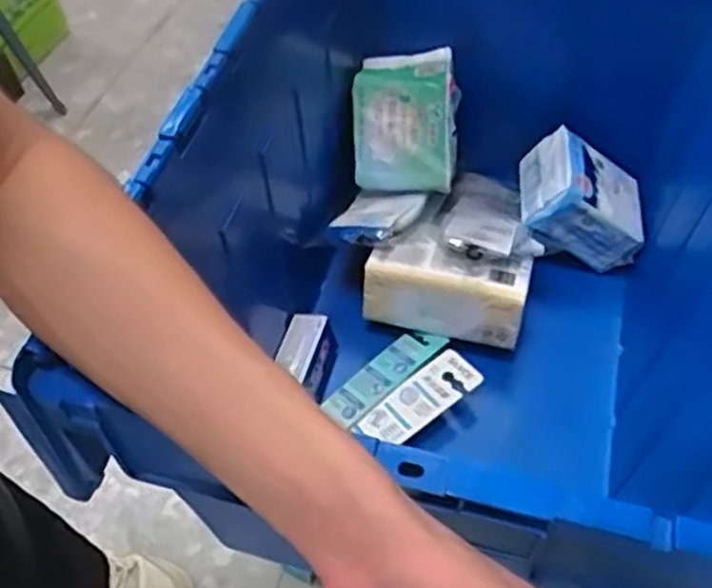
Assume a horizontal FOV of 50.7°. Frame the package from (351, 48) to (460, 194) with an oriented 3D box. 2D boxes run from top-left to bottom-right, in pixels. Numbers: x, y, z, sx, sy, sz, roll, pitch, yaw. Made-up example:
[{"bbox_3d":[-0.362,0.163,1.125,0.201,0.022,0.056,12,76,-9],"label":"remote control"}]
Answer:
[{"bbox_3d":[0.049,-0.178,0.782,0.106,0.140,0.035,1,10,7],"label":"package"}]

